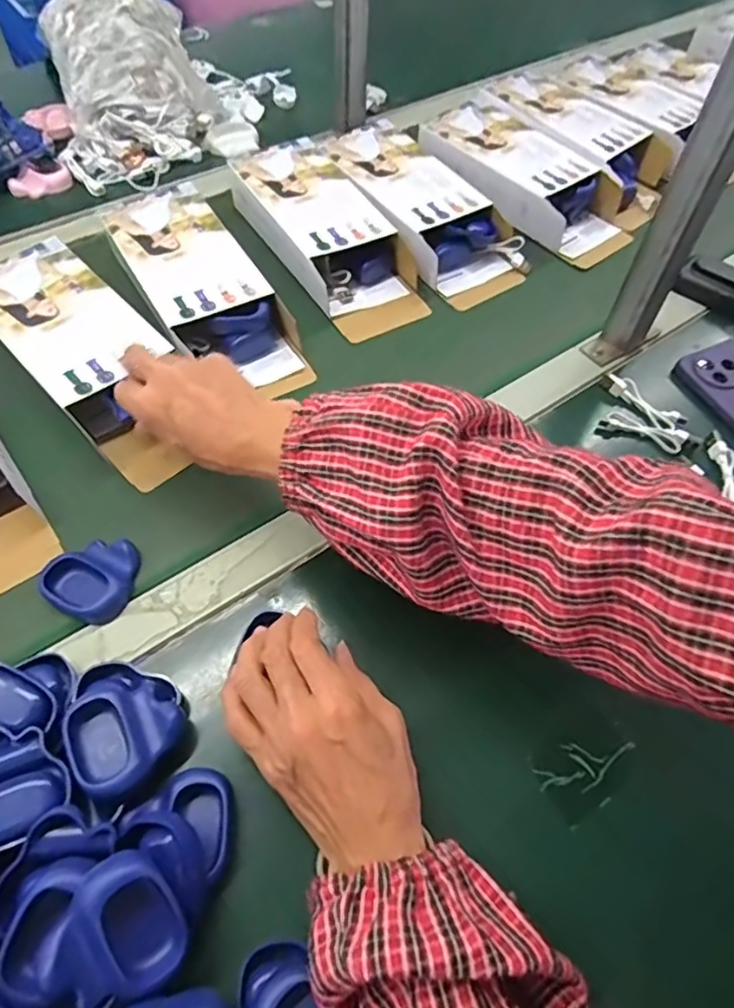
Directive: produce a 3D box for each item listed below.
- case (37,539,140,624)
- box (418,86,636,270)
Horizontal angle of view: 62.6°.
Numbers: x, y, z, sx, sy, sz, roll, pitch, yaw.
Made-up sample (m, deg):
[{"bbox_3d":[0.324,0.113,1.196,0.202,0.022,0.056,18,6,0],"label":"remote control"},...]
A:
[{"bbox_3d":[-0.190,0.053,0.423,0.057,0.022,0.059,20,58,10],"label":"case"},{"bbox_3d":[0.180,-0.370,0.686,0.122,0.063,0.253,-37,66,-23],"label":"box"}]

